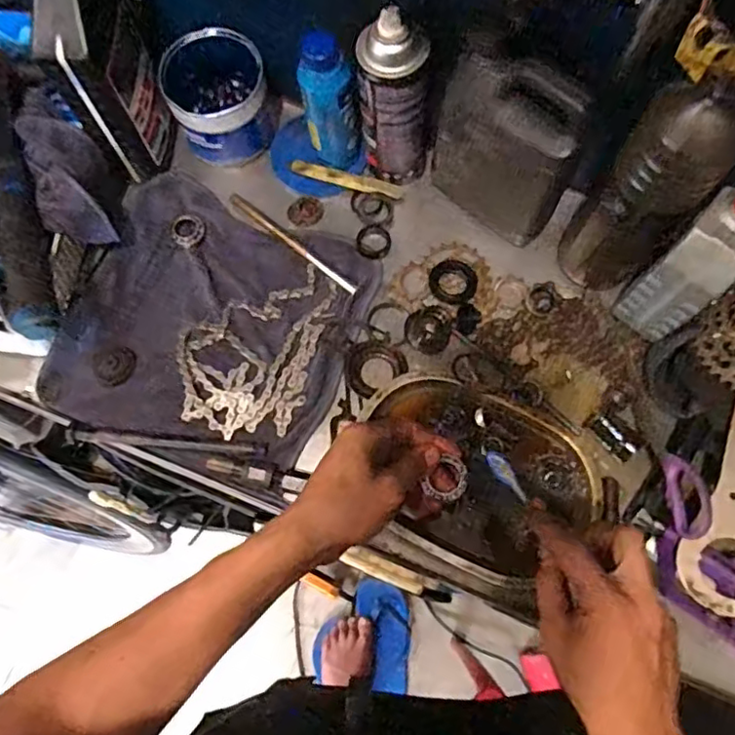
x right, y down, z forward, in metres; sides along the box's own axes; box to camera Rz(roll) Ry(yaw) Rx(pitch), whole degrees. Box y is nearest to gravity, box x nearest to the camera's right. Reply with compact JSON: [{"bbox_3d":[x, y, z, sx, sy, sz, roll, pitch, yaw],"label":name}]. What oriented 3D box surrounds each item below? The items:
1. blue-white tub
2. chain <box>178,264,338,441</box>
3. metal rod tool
[{"bbox_3d":[-0.152,-0.279,0.647,0.095,0.096,0.101,0,71,1],"label":"blue-white tub"},{"bbox_3d":[-0.115,-0.020,0.604,0.128,0.009,0.173,13,72,5],"label":"chain"},{"bbox_3d":[-0.079,-0.130,0.646,0.176,0.008,0.011,39,76,13],"label":"metal rod tool"}]

